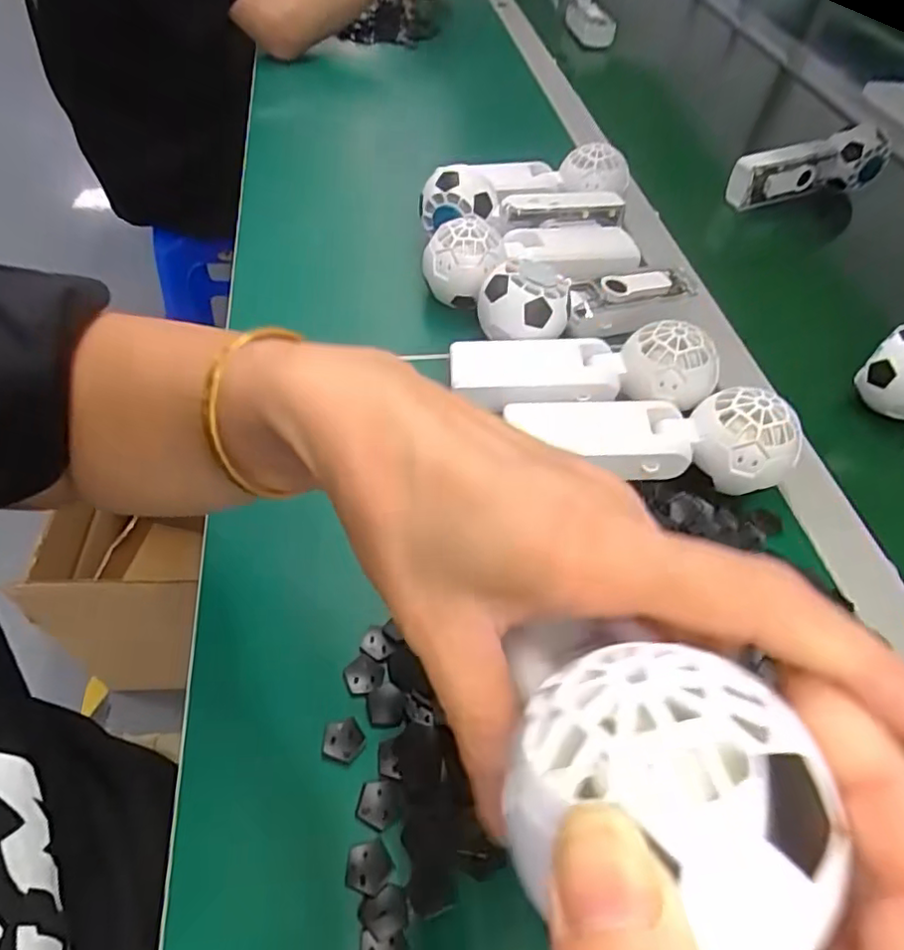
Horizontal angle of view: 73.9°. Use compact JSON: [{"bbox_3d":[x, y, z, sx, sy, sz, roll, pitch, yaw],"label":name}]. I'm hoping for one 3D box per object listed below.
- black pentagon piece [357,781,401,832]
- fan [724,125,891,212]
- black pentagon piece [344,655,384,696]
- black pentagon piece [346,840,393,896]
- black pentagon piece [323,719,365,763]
[{"bbox_3d":[-0.031,0.140,0.256,0.018,0.004,0.018,-1,53,-6],"label":"black pentagon piece"},{"bbox_3d":[0.359,-0.310,0.607,0.173,0.058,0.033,-15,56,-16],"label":"fan"},{"bbox_3d":[-0.042,0.096,0.289,0.018,0.004,0.018,39,59,22],"label":"black pentagon piece"},{"bbox_3d":[-0.034,0.157,0.241,0.017,0.004,0.018,19,53,9],"label":"black pentagon piece"},{"bbox_3d":[-0.049,0.119,0.270,0.017,0.004,0.017,17,53,7],"label":"black pentagon piece"}]

